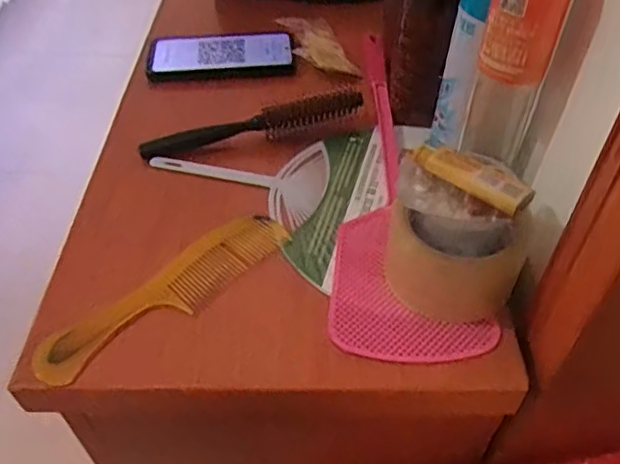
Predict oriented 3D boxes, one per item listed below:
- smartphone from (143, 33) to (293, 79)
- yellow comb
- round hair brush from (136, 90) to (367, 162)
[{"bbox_3d":[-0.103,-0.204,0.664,0.163,0.016,0.077,-5,47,-4],"label":"smartphone"},{"bbox_3d":[-0.104,0.044,0.432,0.050,0.009,0.203,34,57,30],"label":"yellow comb"},{"bbox_3d":[-0.054,-0.103,0.554,0.212,0.042,0.028,-15,47,-11],"label":"round hair brush"}]

